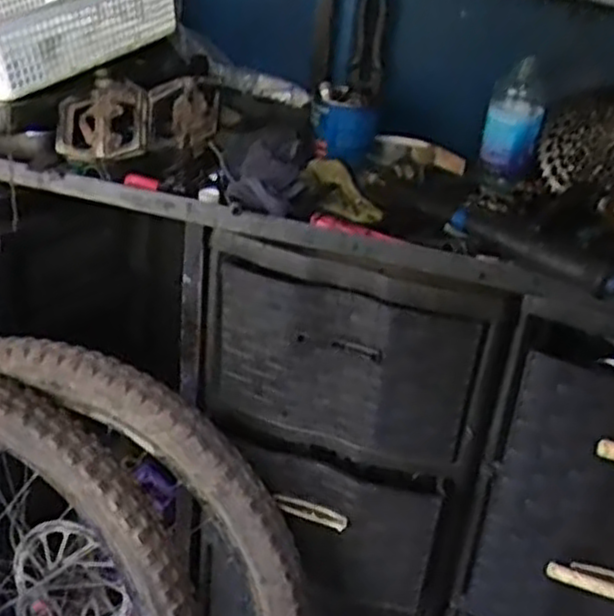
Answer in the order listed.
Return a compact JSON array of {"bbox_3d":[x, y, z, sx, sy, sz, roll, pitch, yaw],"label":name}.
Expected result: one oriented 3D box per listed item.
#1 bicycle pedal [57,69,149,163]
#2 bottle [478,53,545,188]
[{"bbox_3d":[-0.249,-0.227,0.921,0.112,0.032,0.114,-8,70,-1],"label":"bicycle pedal"},{"bbox_3d":[0.298,-0.268,1.103,0.076,0.153,0.069,11,26,9],"label":"bottle"}]

